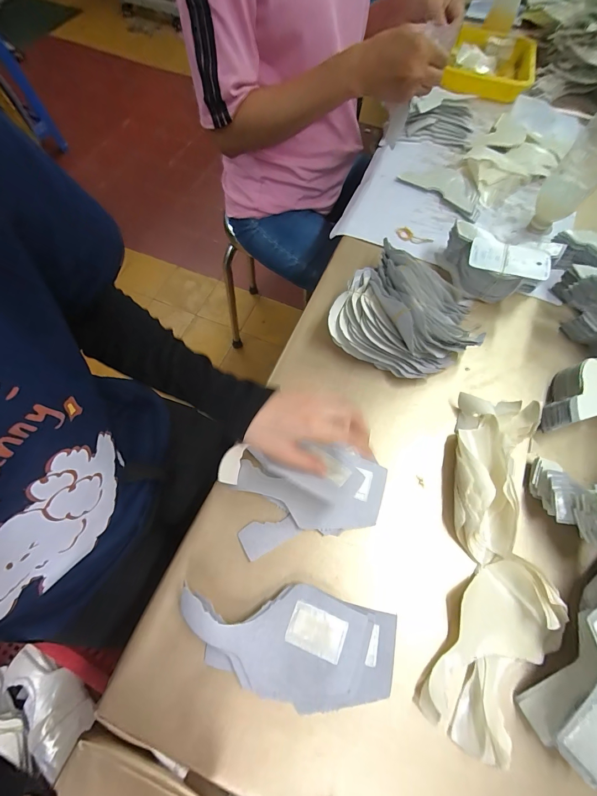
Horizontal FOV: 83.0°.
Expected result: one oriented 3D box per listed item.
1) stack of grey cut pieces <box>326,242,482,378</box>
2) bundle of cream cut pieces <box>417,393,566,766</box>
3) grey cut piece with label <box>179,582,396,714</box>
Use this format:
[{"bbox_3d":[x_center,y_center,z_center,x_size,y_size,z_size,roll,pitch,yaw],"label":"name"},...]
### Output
[{"bbox_3d":[0.150,-0.115,0.444,0.183,0.075,0.167,30,69,11],"label":"stack of grey cut pieces"},{"bbox_3d":[0.213,0.156,0.356,0.108,0.035,0.343,16,67,5],"label":"bundle of cream cut pieces"},{"bbox_3d":[-0.011,0.234,0.322,0.209,0.030,0.094,10,66,3],"label":"grey cut piece with label"}]

